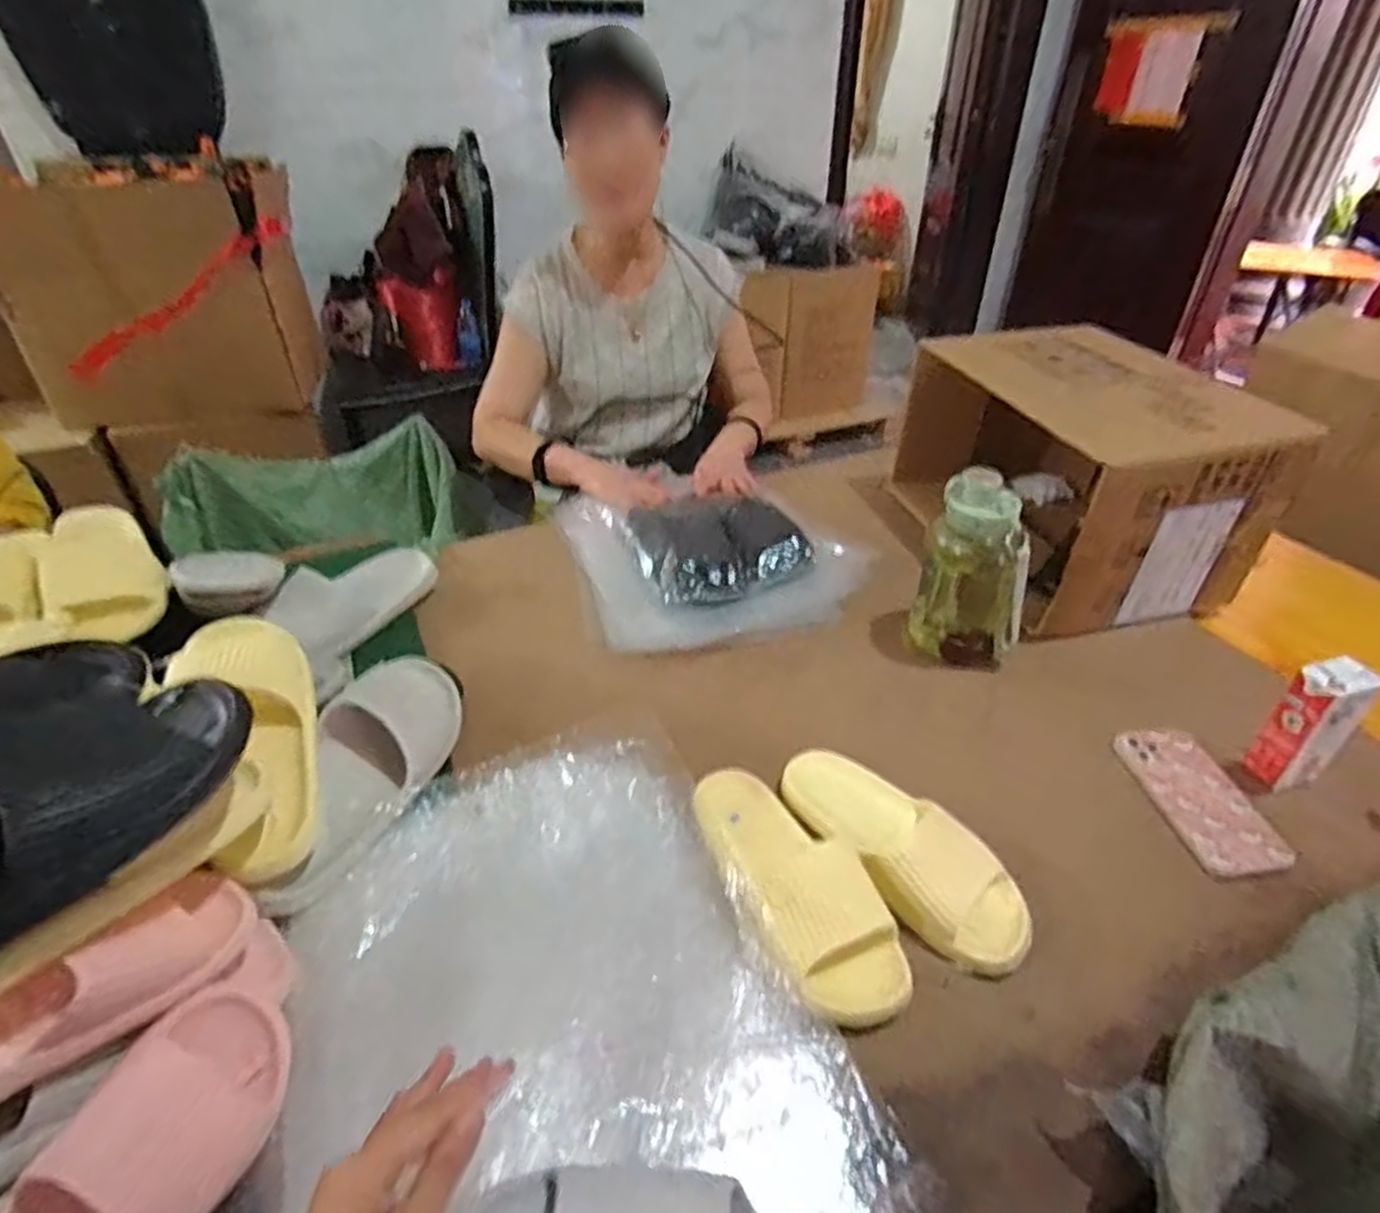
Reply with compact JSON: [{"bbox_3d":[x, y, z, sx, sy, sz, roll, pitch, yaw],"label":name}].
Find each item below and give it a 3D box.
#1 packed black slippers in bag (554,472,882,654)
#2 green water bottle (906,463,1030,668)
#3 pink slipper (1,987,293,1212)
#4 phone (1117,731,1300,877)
[{"bbox_3d":[0.031,-0.087,1.013,0.361,0.093,0.351,-11,38,-14],"label":"packed black slippers in bag"},{"bbox_3d":[0.313,-0.025,0.827,0.096,0.234,0.087,-4,37,-5],"label":"green water bottle"},{"bbox_3d":[-0.335,0.351,0.421,0.101,0.059,0.238,42,53,-11],"label":"pink slipper"},{"bbox_3d":[0.483,0.180,0.698,0.085,0.016,0.158,-11,40,-1],"label":"phone"}]

